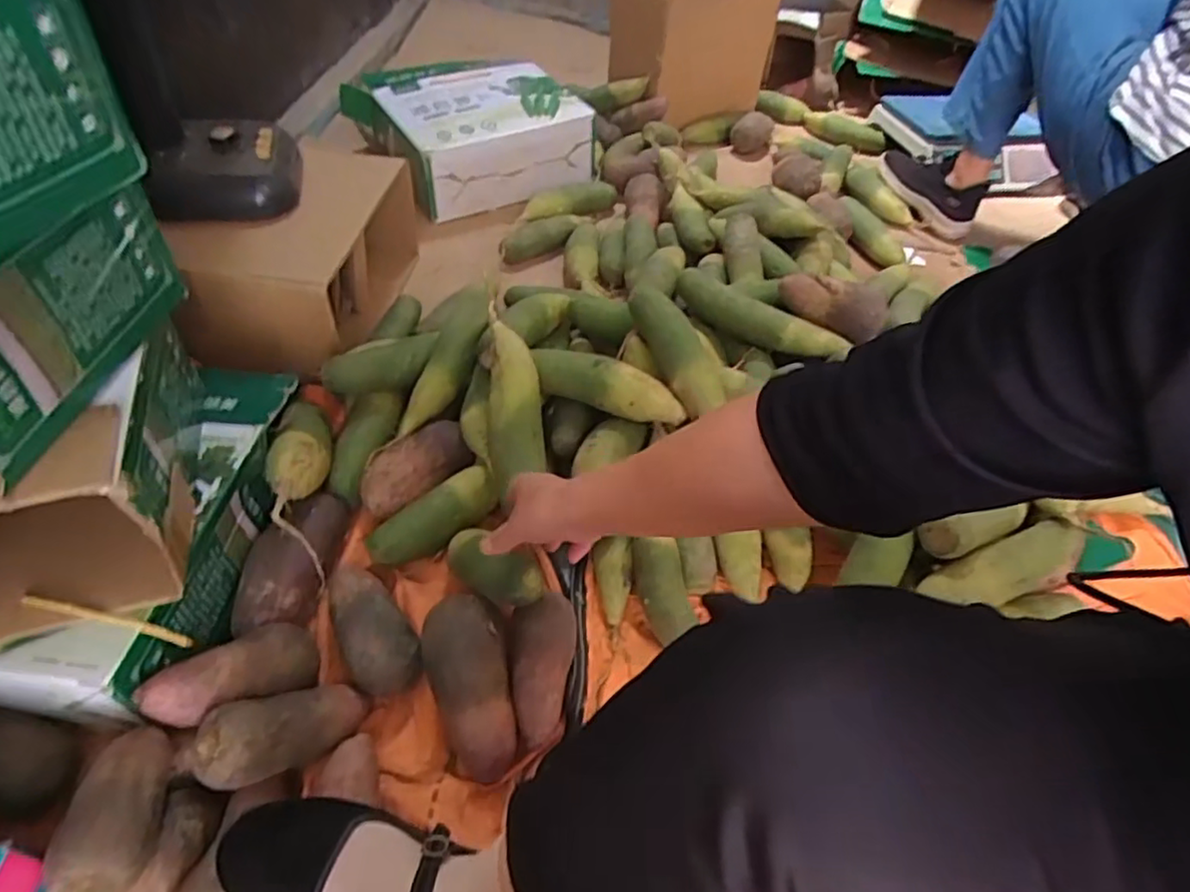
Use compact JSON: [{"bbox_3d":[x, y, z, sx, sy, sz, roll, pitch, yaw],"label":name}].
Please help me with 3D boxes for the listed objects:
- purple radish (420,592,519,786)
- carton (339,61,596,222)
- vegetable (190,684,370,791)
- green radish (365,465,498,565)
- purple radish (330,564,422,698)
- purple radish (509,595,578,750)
[{"bbox_3d":[-0.117,0.217,0.603,0.070,0.078,0.159,-12,51,-15],"label":"purple radish"},{"bbox_3d":[-0.250,-0.638,1.291,0.385,0.139,0.367,-25,56,-25],"label":"carton"},{"bbox_3d":[-0.262,0.240,0.553,0.060,0.053,0.142,45,23,29],"label":"vegetable"},{"bbox_3d":[-0.182,0.078,0.724,0.152,0.043,0.054,-29,57,-27],"label":"green radish"},{"bbox_3d":[-0.228,0.177,0.646,0.071,0.049,0.155,-27,57,-26],"label":"purple radish"},{"bbox_3d":[-0.052,0.206,0.623,0.061,0.061,0.131,7,49,0],"label":"purple radish"}]

